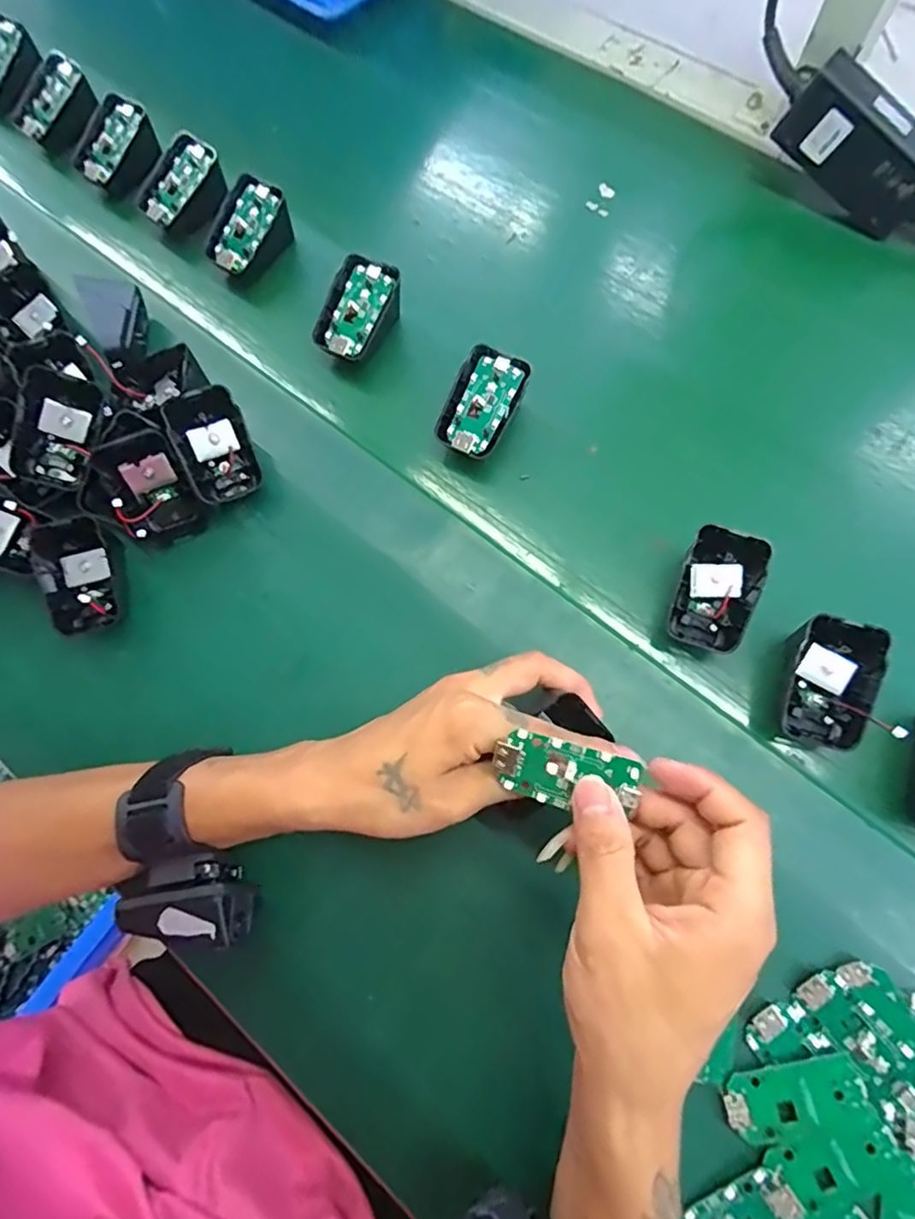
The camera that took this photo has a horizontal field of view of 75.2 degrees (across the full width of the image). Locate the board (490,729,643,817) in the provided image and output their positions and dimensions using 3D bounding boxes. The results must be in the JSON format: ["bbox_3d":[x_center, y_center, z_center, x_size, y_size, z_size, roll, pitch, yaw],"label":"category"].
[{"bbox_3d":[0.049,0.074,0.265,0.061,0.005,0.031,11,96,12],"label":"board"}]

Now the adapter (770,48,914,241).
[{"bbox_3d":[0.283,-0.321,0.415,0.114,0.049,0.028,40,77,-5],"label":"adapter"}]

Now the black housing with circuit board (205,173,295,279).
[{"bbox_3d":[-0.159,-0.284,0.451,0.044,0.043,0.066,36,79,12],"label":"black housing with circuit board"}]

